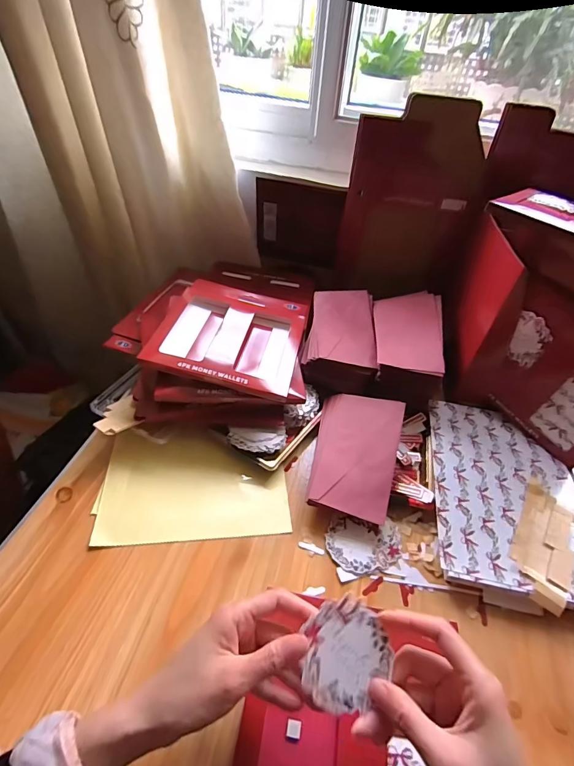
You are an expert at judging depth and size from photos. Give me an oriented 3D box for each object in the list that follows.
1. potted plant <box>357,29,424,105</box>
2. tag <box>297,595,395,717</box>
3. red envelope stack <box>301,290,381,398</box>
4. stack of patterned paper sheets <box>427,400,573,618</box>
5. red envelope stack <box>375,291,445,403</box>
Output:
[{"bbox_3d":[0.251,-0.766,0.968,0.147,0.121,0.103,4,44,-1],"label":"potted plant"},{"bbox_3d":[0.043,0.202,0.295,0.062,0.004,0.068,1,64,-1],"label":"tag"},{"bbox_3d":[0.086,-0.072,0.652,0.109,0.064,0.202,5,44,1],"label":"red envelope stack"},{"bbox_3d":[0.277,0.140,0.508,0.187,0.029,0.263,12,44,8],"label":"stack of patterned paper sheets"},{"bbox_3d":[0.189,-0.062,0.628,0.101,0.066,0.217,8,44,4],"label":"red envelope stack"}]

